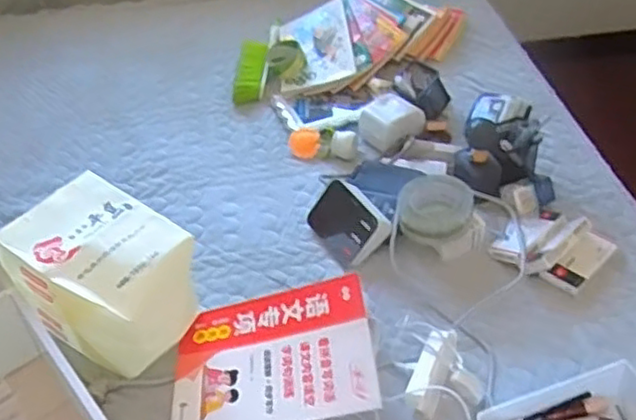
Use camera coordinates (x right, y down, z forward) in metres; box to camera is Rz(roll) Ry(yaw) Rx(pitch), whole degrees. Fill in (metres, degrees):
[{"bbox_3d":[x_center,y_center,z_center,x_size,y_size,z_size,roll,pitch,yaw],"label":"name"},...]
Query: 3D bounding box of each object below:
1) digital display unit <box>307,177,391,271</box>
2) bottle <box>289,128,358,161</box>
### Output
[{"bbox_3d":[0.053,0.022,1.146,0.046,0.110,0.145,13,27,-49],"label":"digital display unit"},{"bbox_3d":[0.015,-0.133,1.337,0.148,0.044,0.067,4,45,6],"label":"bottle"}]

